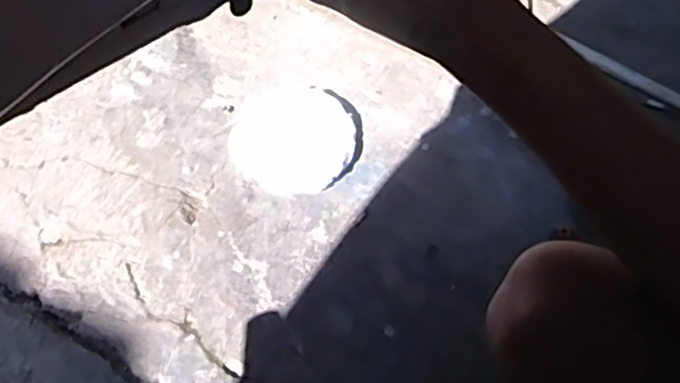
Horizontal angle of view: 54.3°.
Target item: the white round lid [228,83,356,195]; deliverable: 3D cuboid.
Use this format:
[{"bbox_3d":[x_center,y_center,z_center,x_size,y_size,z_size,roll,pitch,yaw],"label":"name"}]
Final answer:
[{"bbox_3d":[-0.069,-0.077,0.892,0.172,0.027,0.153,38,68,18],"label":"white round lid"}]

